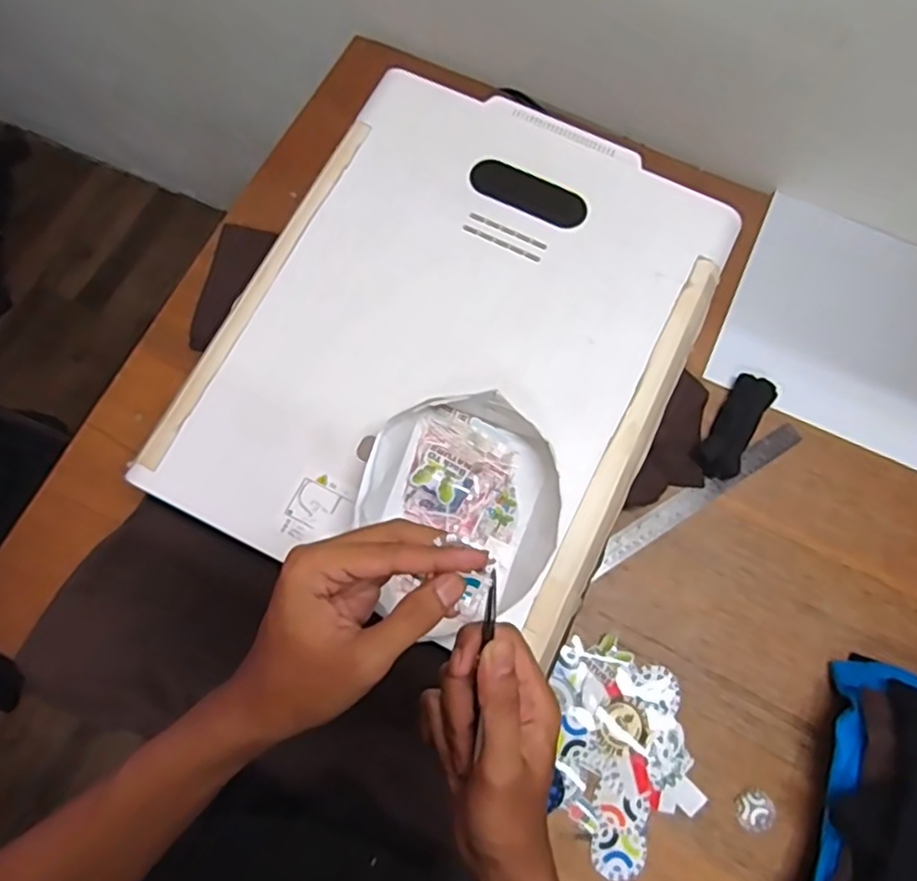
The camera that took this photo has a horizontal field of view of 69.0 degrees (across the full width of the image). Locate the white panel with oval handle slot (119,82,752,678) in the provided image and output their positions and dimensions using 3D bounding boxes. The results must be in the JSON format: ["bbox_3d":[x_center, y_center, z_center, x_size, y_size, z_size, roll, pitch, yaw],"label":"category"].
[{"bbox_3d":[0.002,-0.101,0.624,0.398,0.028,0.497,25,74,6],"label":"white panel with oval handle slot"}]

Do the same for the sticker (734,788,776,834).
[{"bbox_3d":[0.297,0.370,0.668,0.040,0.004,0.038,1,73,-2],"label":"sticker"}]

